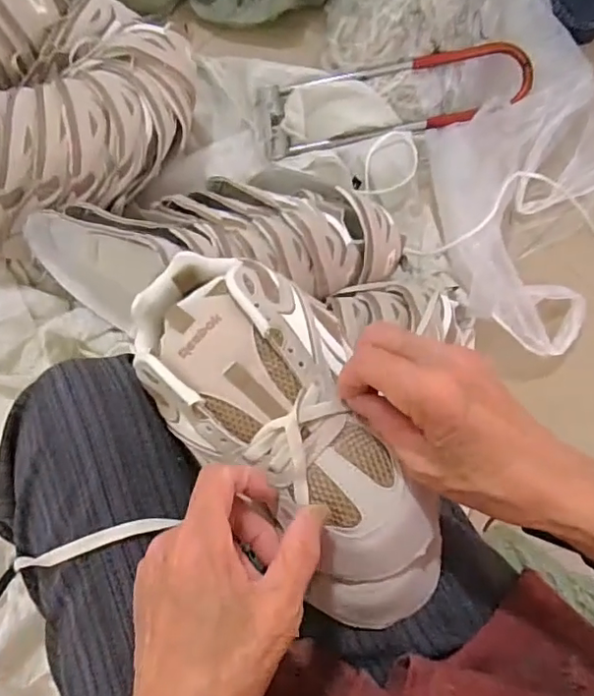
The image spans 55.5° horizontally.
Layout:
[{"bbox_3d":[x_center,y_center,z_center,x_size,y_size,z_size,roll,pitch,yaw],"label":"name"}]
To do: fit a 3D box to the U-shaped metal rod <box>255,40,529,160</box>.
[{"bbox_3d":[0.137,-0.353,0.796,0.385,0.033,0.114,-7,88,6],"label":"U-shaped metal rod"}]

